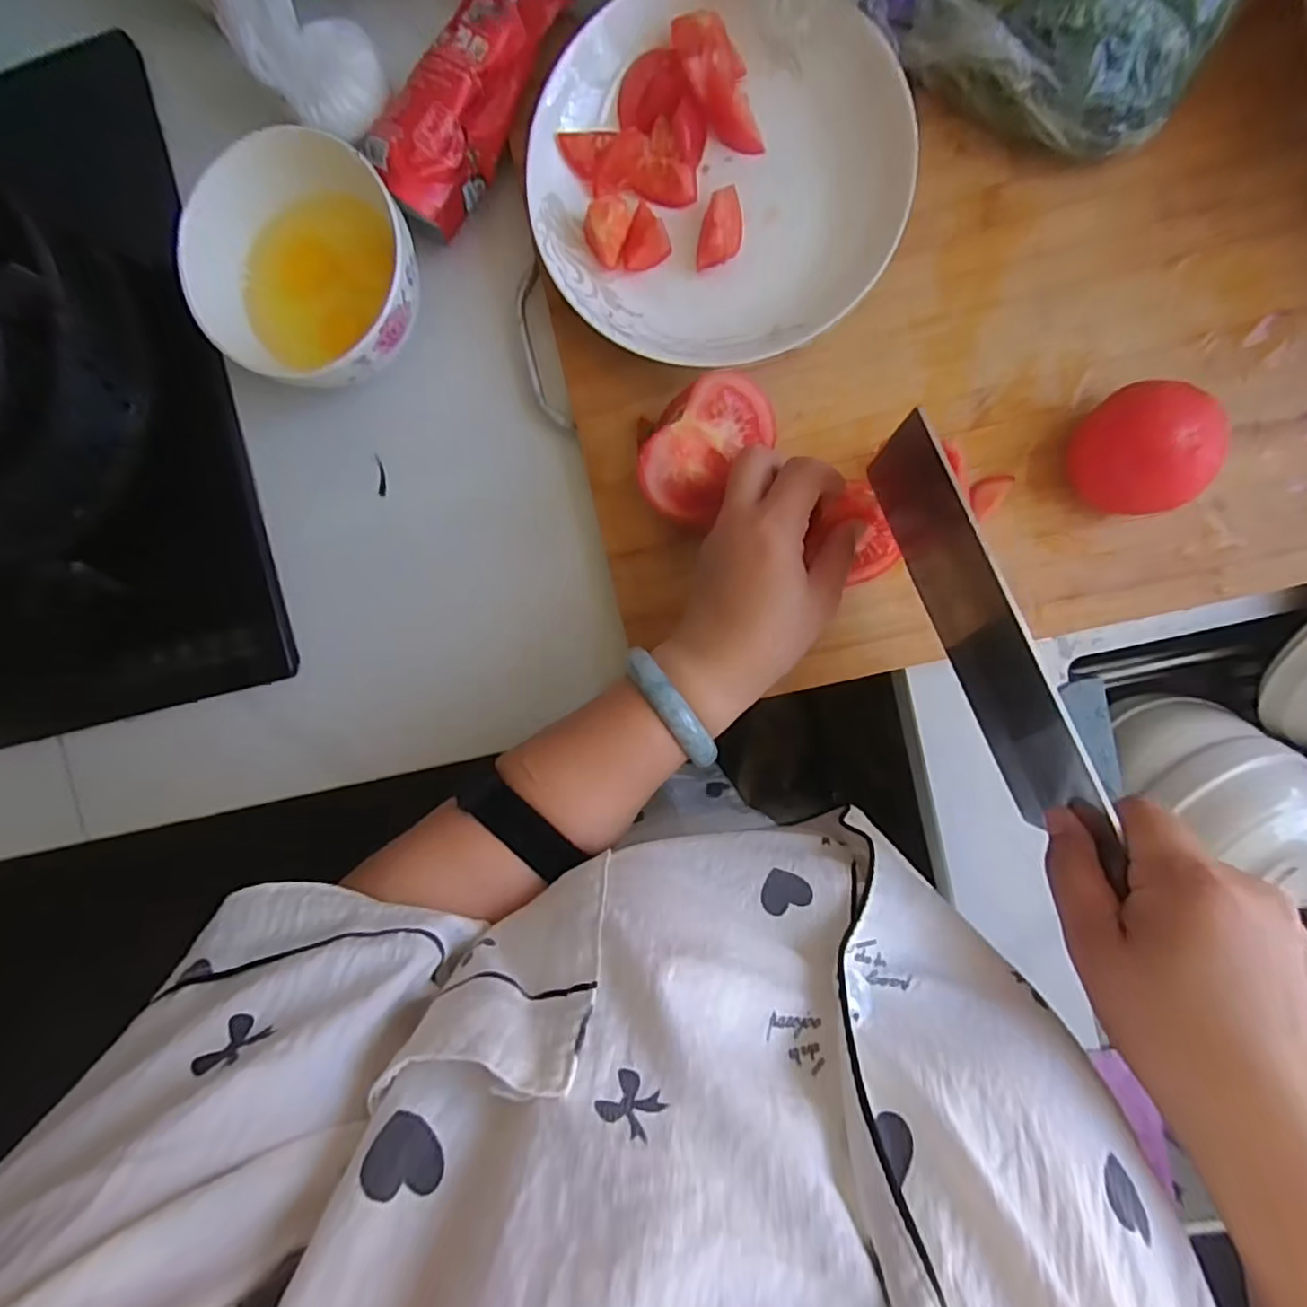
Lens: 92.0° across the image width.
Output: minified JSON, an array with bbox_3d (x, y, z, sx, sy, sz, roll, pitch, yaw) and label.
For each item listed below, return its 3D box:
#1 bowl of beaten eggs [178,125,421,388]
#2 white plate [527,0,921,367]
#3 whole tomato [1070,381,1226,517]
[{"bbox_3d":[-0.200,-0.220,0.378,0.123,0.055,0.120,0,94,5],"label":"bowl of beaten eggs"},{"bbox_3d":[0.035,-0.255,0.351,0.194,0.041,0.184,0,94,5],"label":"white plate"},{"bbox_3d":[0.257,-0.107,0.335,0.055,0.055,0.064,-23,92,7],"label":"whole tomato"}]

